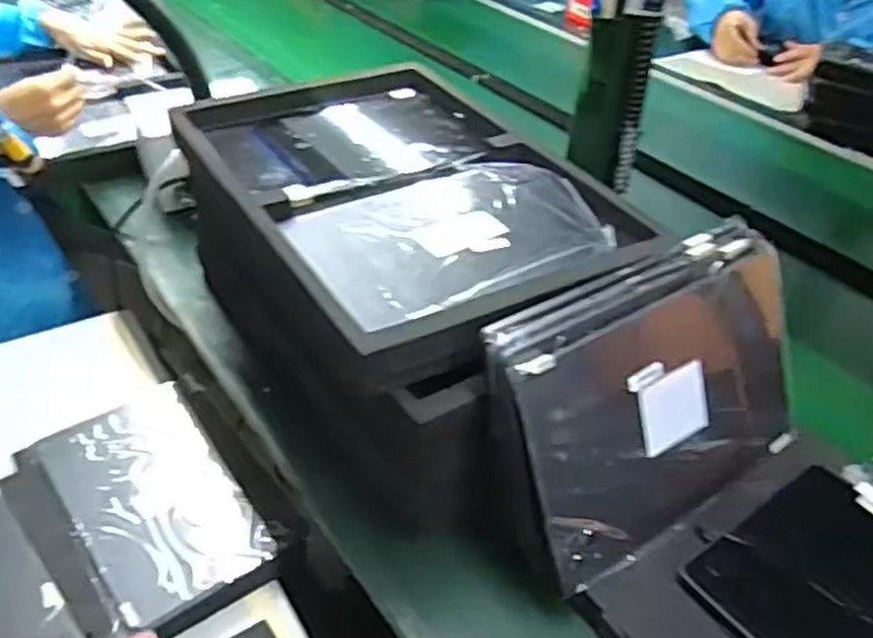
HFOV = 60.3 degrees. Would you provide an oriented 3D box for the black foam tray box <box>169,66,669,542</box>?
[{"bbox_3d":[-0.035,-0.046,0.710,0.292,0.201,0.473,-18,43,-26],"label":"black foam tray box"}]

